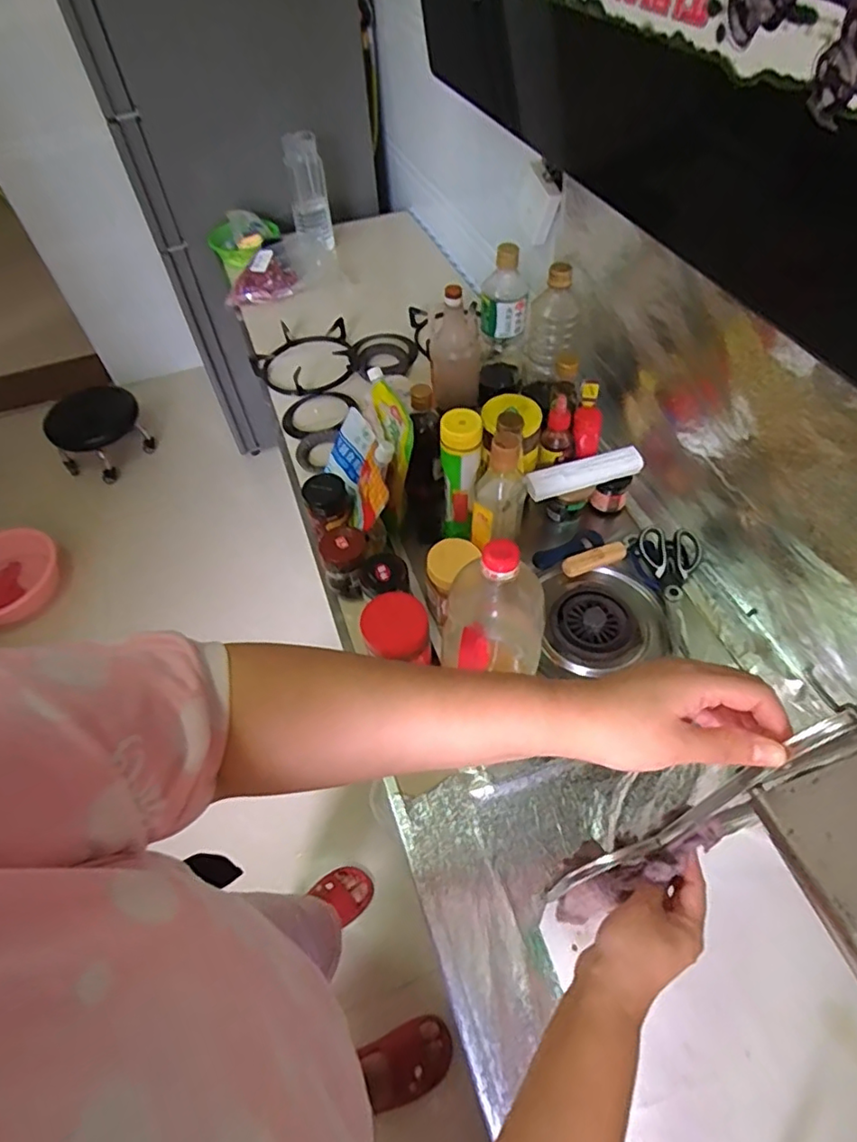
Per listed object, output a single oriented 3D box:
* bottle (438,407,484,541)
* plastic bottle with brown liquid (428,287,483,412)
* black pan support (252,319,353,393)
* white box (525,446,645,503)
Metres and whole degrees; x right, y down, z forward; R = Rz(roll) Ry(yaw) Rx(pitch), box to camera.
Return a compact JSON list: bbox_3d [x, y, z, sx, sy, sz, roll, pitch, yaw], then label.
[{"bbox_3d":[0.045,-0.127,0.789,0.053,0.175,0.068,1,54,4],"label":"bottle"},{"bbox_3d":[0.046,-0.377,0.999,0.087,0.205,0.083,1,54,4],"label":"plastic bottle with brown liquid"},{"bbox_3d":[-0.257,-0.439,1.179,0.204,0.043,0.205,-12,54,-5],"label":"black pan support"},{"bbox_3d":[0.225,-0.142,0.845,0.174,0.033,0.035,-16,54,-8],"label":"white box"}]

